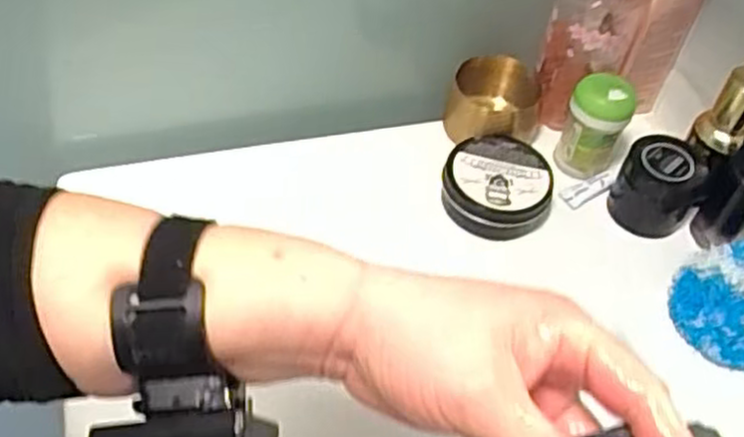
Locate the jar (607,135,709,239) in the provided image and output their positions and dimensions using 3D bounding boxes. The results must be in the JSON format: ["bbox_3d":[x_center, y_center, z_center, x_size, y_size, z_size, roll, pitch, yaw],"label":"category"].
[{"bbox_3d":[0.222,-0.024,0.583,0.056,0.059,0.056,3,49,-4],"label":"jar"}]

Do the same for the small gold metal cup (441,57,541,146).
[{"bbox_3d":[0.101,-0.095,0.625,0.076,0.049,0.071,3,49,-4],"label":"small gold metal cup"}]

